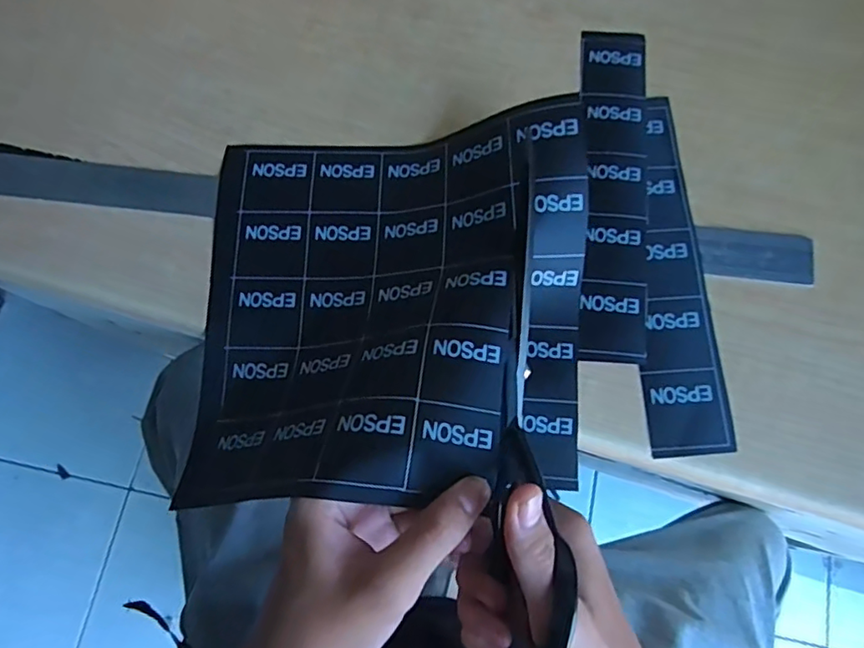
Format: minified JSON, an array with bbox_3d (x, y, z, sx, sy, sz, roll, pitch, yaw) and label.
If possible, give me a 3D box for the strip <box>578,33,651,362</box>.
[{"bbox_3d":[0.106,-0.081,0.333,0.038,0.004,0.206,4,76,2],"label":"strip"}]

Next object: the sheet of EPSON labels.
[{"bbox_3d":[-0.024,-0.014,0.295,0.206,0.053,0.194,-1,76,1],"label":"sheet of EPSON labels"}]

